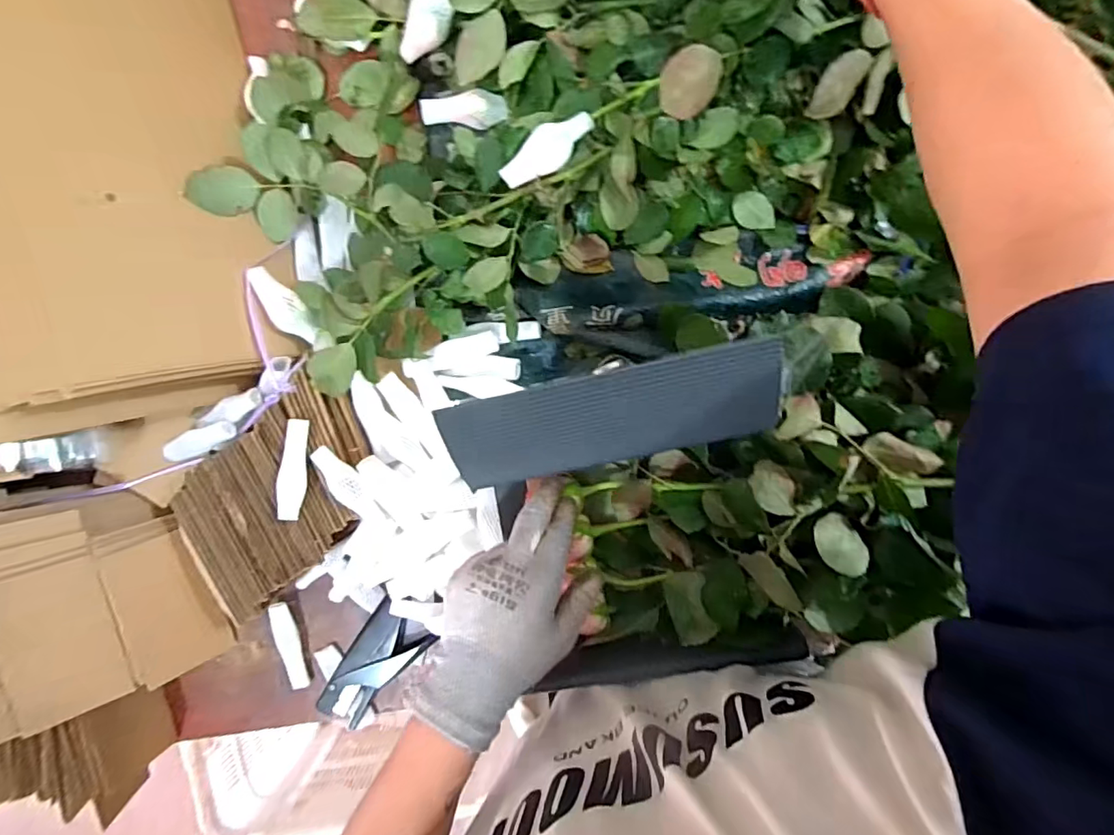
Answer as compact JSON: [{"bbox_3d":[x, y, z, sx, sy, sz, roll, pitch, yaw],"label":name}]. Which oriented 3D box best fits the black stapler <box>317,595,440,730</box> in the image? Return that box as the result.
[{"bbox_3d":[-0.193,0.255,0.554,0.062,0.023,0.135,41,94,1],"label":"black stapler"}]

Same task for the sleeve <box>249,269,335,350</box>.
[{"bbox_3d":[-0.248,-0.099,0.493,0.031,0.014,0.092,-41,103,4],"label":"sleeve"}]

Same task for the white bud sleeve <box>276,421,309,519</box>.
[{"bbox_3d":[-0.242,0.048,0.491,0.022,0.018,0.090,0,92,3],"label":"white bud sleeve"}]

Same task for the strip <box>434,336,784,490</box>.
[{"bbox_3d":[0.035,0.001,0.336,0.204,0.010,0.067,-11,122,7],"label":"strip"}]

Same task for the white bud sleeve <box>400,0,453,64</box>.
[{"bbox_3d":[-0.111,-0.357,0.474,0.089,0.027,0.033,-22,90,43],"label":"white bud sleeve"}]

